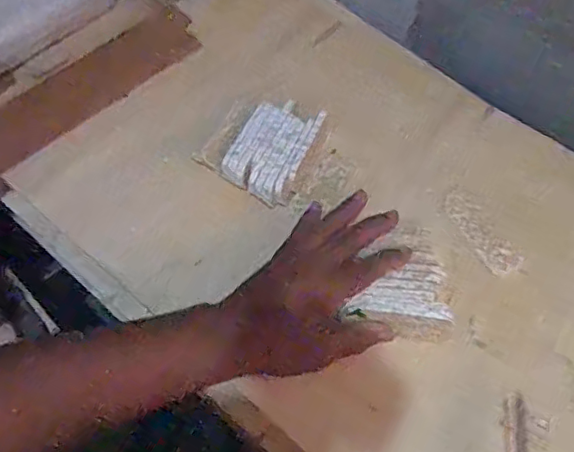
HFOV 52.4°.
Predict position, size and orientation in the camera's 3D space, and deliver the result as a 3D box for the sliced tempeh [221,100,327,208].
[{"bbox_3d":[-0.013,-0.073,0.573,0.068,0.031,0.104,25,64,16],"label":"sliced tempeh"}]

